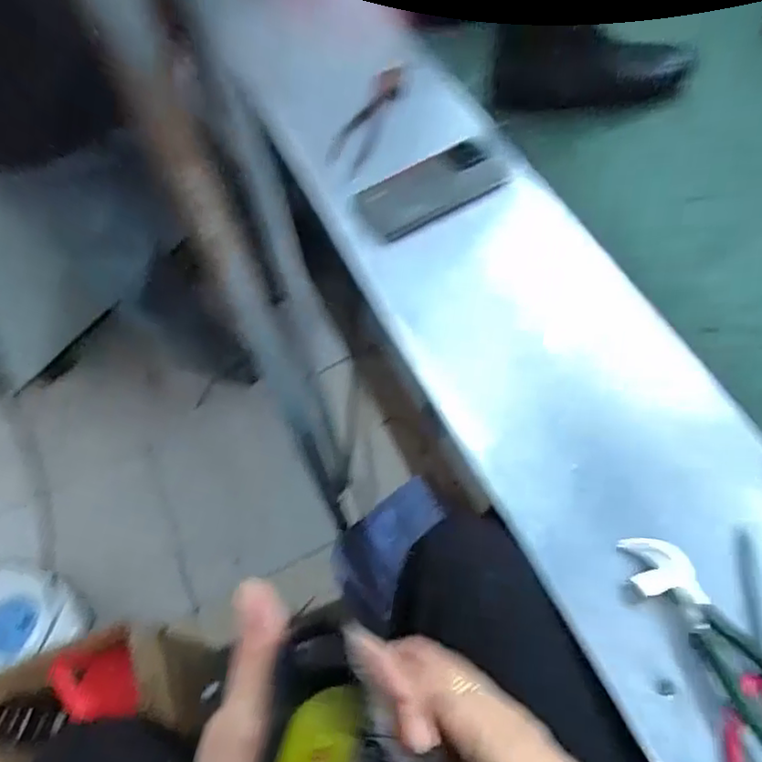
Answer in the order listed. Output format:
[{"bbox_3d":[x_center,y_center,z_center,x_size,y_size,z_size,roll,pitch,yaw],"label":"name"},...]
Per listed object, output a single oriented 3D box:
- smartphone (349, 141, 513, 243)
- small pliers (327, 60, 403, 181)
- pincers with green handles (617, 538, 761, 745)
[{"bbox_3d":[0.056,-0.223,0.705,0.174,0.009,0.090,-29,63,-10],"label":"smartphone"},{"bbox_3d":[-0.023,-0.325,0.760,0.050,0.026,0.179,15,65,13],"label":"small pliers"},{"bbox_3d":[0.252,0.194,0.448,0.048,0.016,0.193,-29,63,-9],"label":"pincers with green handles"}]

